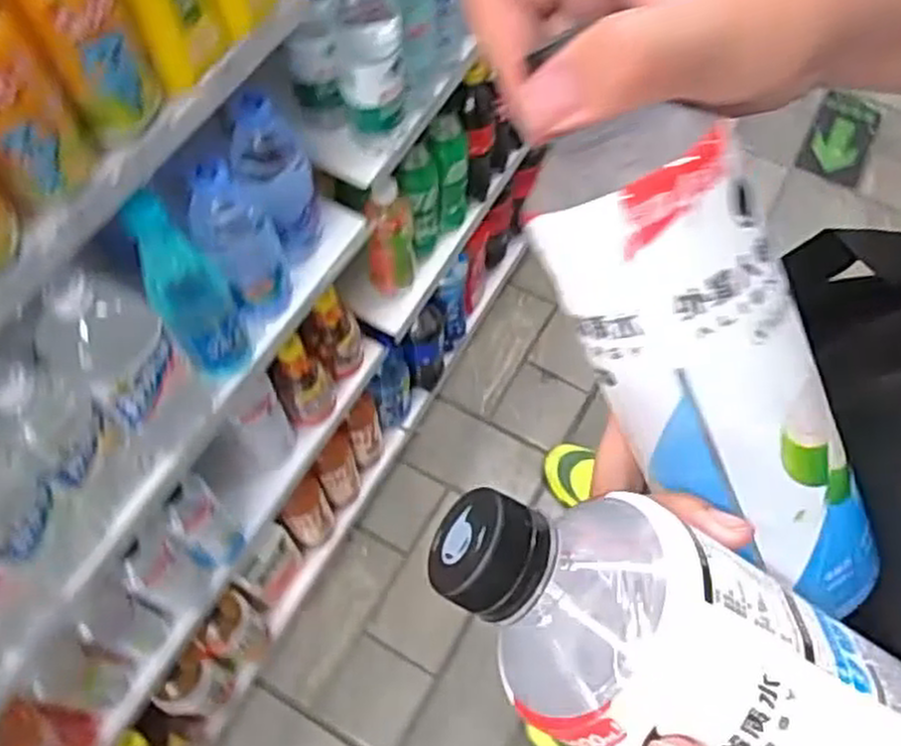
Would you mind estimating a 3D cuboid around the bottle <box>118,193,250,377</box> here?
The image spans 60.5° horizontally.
[{"bbox_3d":[-0.223,-0.066,0.661,0.055,0.216,0.056,-25,67,-12],"label":"bottle"}]

